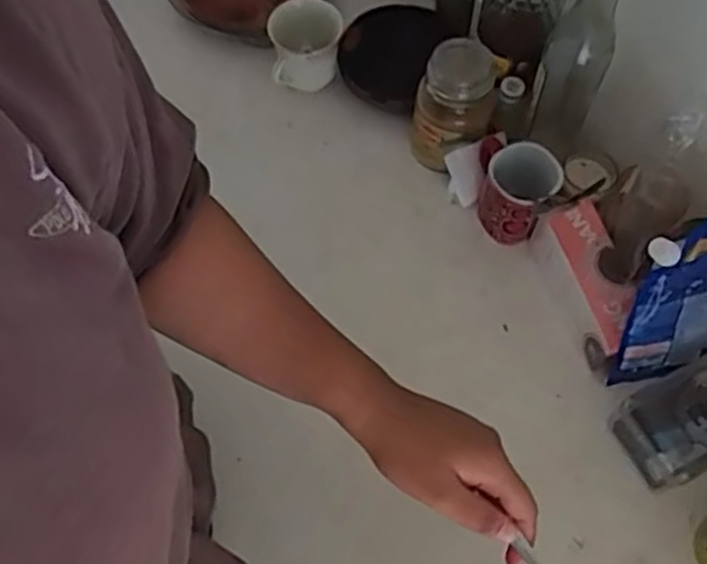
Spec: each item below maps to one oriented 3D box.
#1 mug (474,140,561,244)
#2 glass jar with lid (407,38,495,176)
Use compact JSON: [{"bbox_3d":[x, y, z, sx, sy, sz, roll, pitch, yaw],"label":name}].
[{"bbox_3d":[0.154,-0.088,0.745,0.080,0.085,0.071,22,65,11],"label":"mug"},{"bbox_3d":[0.099,-0.173,0.754,0.076,0.112,0.072,0,63,0],"label":"glass jar with lid"}]

